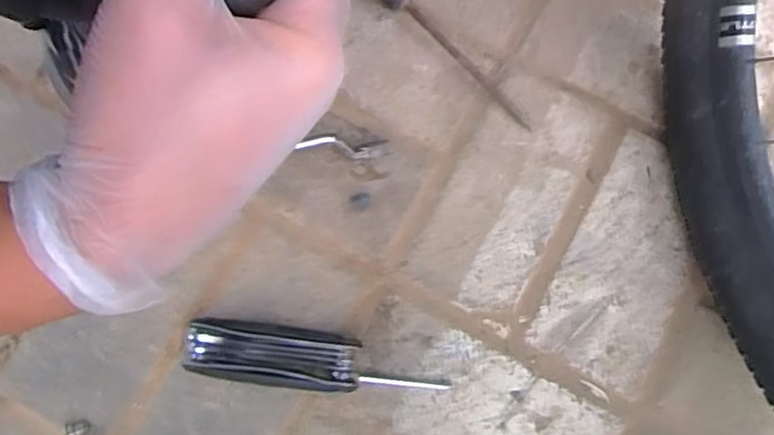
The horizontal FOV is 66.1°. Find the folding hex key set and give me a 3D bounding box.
[{"bbox_3d":[-0.049,0.096,0.397,0.170,0.021,0.034,8,78,1],"label":"folding hex key set"}]

